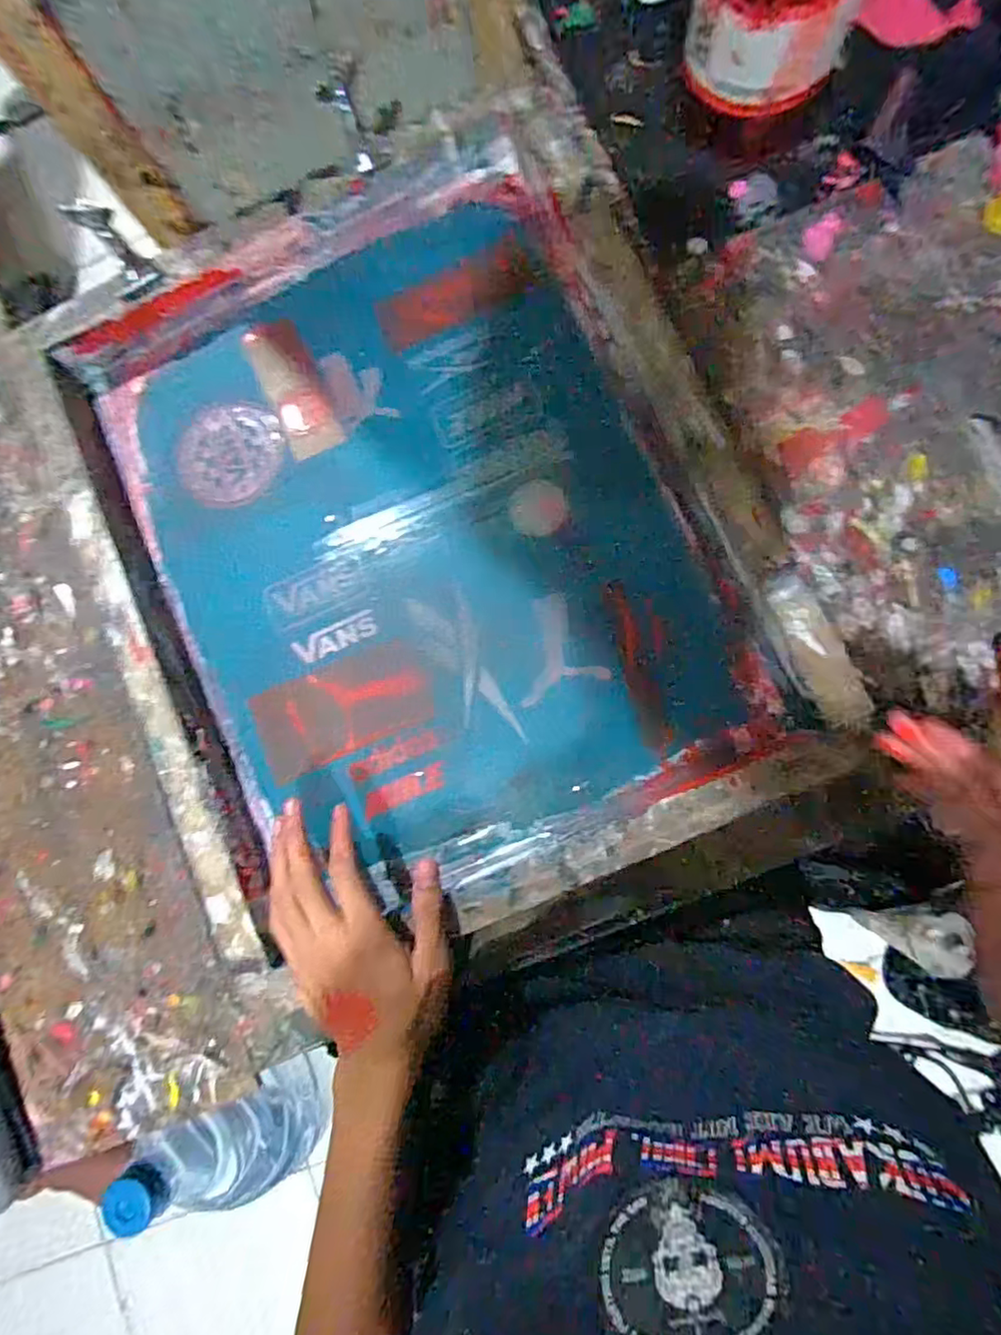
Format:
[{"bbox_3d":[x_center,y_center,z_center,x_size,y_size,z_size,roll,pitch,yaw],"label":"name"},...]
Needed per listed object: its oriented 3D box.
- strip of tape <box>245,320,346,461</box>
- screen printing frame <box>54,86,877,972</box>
[{"bbox_3d":[-0.166,-0.225,0.488,0.043,0.006,0.117,-26,83,4],"label":"strip of tape"},{"bbox_3d":[-0.055,-0.093,0.442,0.439,0.046,0.536,-22,83,4],"label":"screen printing frame"}]

